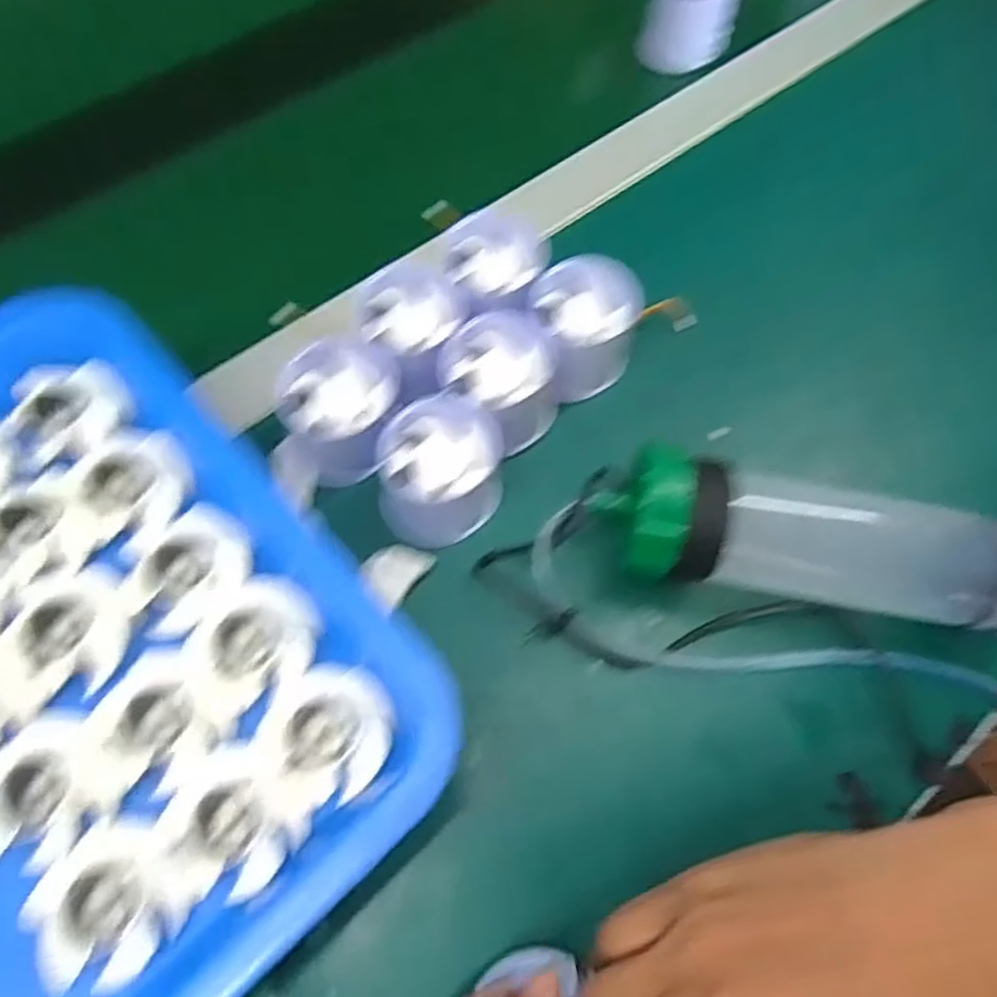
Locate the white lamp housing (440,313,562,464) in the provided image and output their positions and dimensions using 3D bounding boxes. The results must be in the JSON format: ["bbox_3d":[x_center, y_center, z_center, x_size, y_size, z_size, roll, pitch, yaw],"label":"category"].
[{"bbox_3d":[0.001,-0.059,0.384,0.055,0.051,0.052,1,65,-3],"label":"white lamp housing"}]

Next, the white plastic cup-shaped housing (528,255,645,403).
[{"bbox_3d":[0.047,-0.090,0.393,0.053,0.050,0.052,1,65,-3],"label":"white plastic cup-shaped housing"}]

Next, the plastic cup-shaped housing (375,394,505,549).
[{"bbox_3d":[-0.028,-0.013,0.360,0.056,0.047,0.059,-6,66,-6],"label":"plastic cup-shaped housing"}]

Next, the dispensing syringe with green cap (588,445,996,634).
[{"bbox_3d":[0.151,0.023,0.348,0.207,0.062,0.050,8,65,1],"label":"dispensing syringe with green cap"}]

